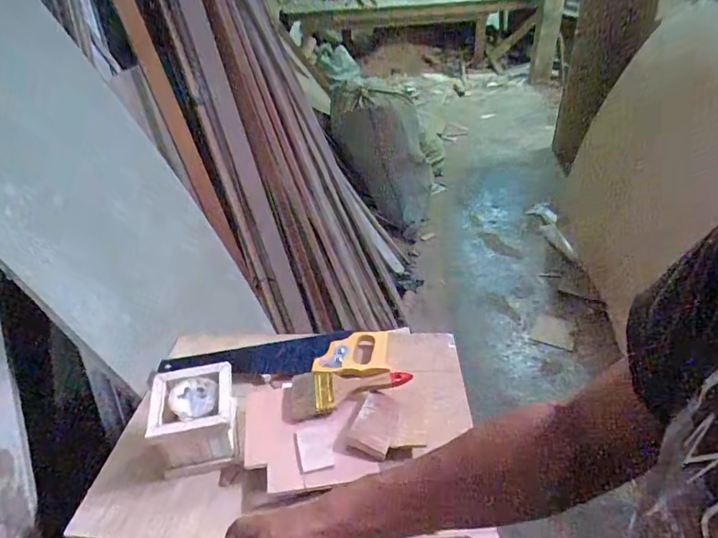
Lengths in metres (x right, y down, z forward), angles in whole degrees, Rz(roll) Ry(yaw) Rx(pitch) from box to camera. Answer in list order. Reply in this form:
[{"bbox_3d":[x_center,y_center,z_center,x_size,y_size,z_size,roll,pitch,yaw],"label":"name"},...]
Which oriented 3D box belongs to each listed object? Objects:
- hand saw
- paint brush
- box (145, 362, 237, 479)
[{"bbox_3d":[-0.149,0.152,0.856,0.396,0.031,0.103,-1,36,2],"label":"hand saw"},{"bbox_3d":[-0.019,0.182,0.744,0.189,0.032,0.076,-11,36,-11],"label":"paint brush"},{"bbox_3d":[-0.241,0.228,0.695,0.111,0.112,0.118,-8,36,-7],"label":"box"}]

